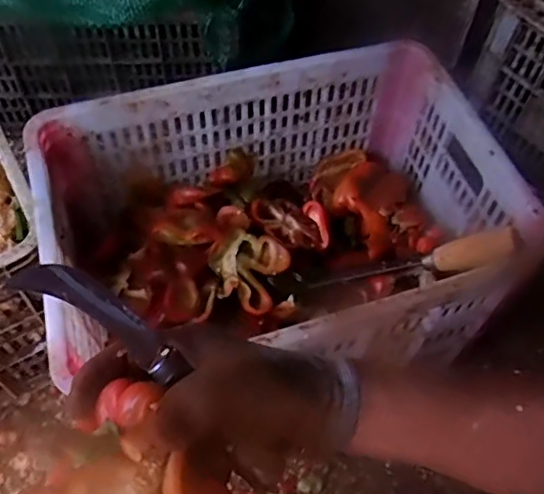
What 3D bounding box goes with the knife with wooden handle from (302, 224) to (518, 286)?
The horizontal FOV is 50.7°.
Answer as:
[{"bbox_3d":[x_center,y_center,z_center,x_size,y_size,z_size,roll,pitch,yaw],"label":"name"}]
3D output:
[{"bbox_3d":[0.150,0.022,0.650,0.029,0.264,0.024,41,54,-26],"label":"knife with wooden handle"}]

